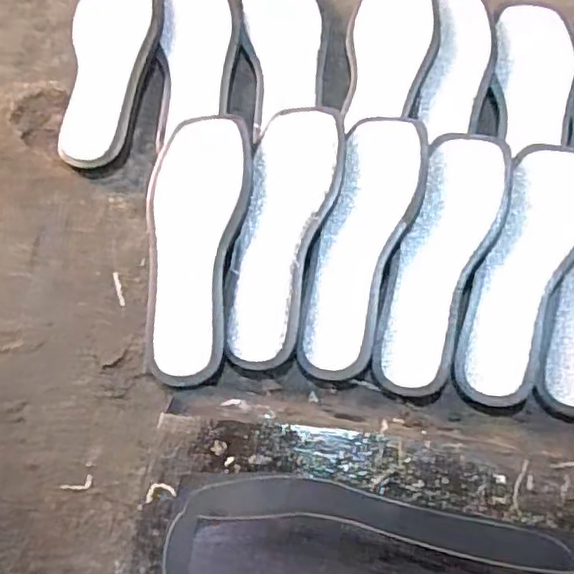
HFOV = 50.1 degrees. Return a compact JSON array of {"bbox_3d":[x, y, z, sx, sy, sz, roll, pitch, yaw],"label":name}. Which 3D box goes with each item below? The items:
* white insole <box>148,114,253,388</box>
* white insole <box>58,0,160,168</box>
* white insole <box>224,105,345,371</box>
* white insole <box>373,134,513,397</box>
[{"bbox_3d":[-0.083,-0.036,0.516,0.083,0.009,0.227,7,78,8],"label":"white insole"},{"bbox_3d":[-0.168,-0.217,0.588,0.084,0.023,0.220,-1,71,-1],"label":"white insole"},{"bbox_3d":[-0.002,-0.047,0.519,0.074,0.030,0.229,10,71,3],"label":"white insole"},{"bbox_3d":[0.130,-0.023,0.511,0.071,0.030,0.228,18,72,6],"label":"white insole"}]

